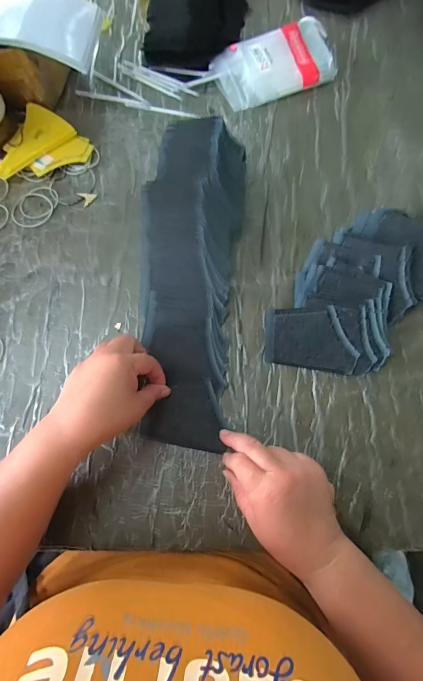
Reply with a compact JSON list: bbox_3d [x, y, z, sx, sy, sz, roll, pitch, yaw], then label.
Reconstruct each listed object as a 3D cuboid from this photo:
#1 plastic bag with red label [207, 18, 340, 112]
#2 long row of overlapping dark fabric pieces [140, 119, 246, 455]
[{"bbox_3d":[0.092,-0.407,0.484,0.171,0.033,0.096,-20,76,-3],"label":"plastic bag with red label"},{"bbox_3d":[-0.023,-0.082,0.396,0.118,0.049,0.389,2,84,2],"label":"long row of overlapping dark fabric pieces"}]

